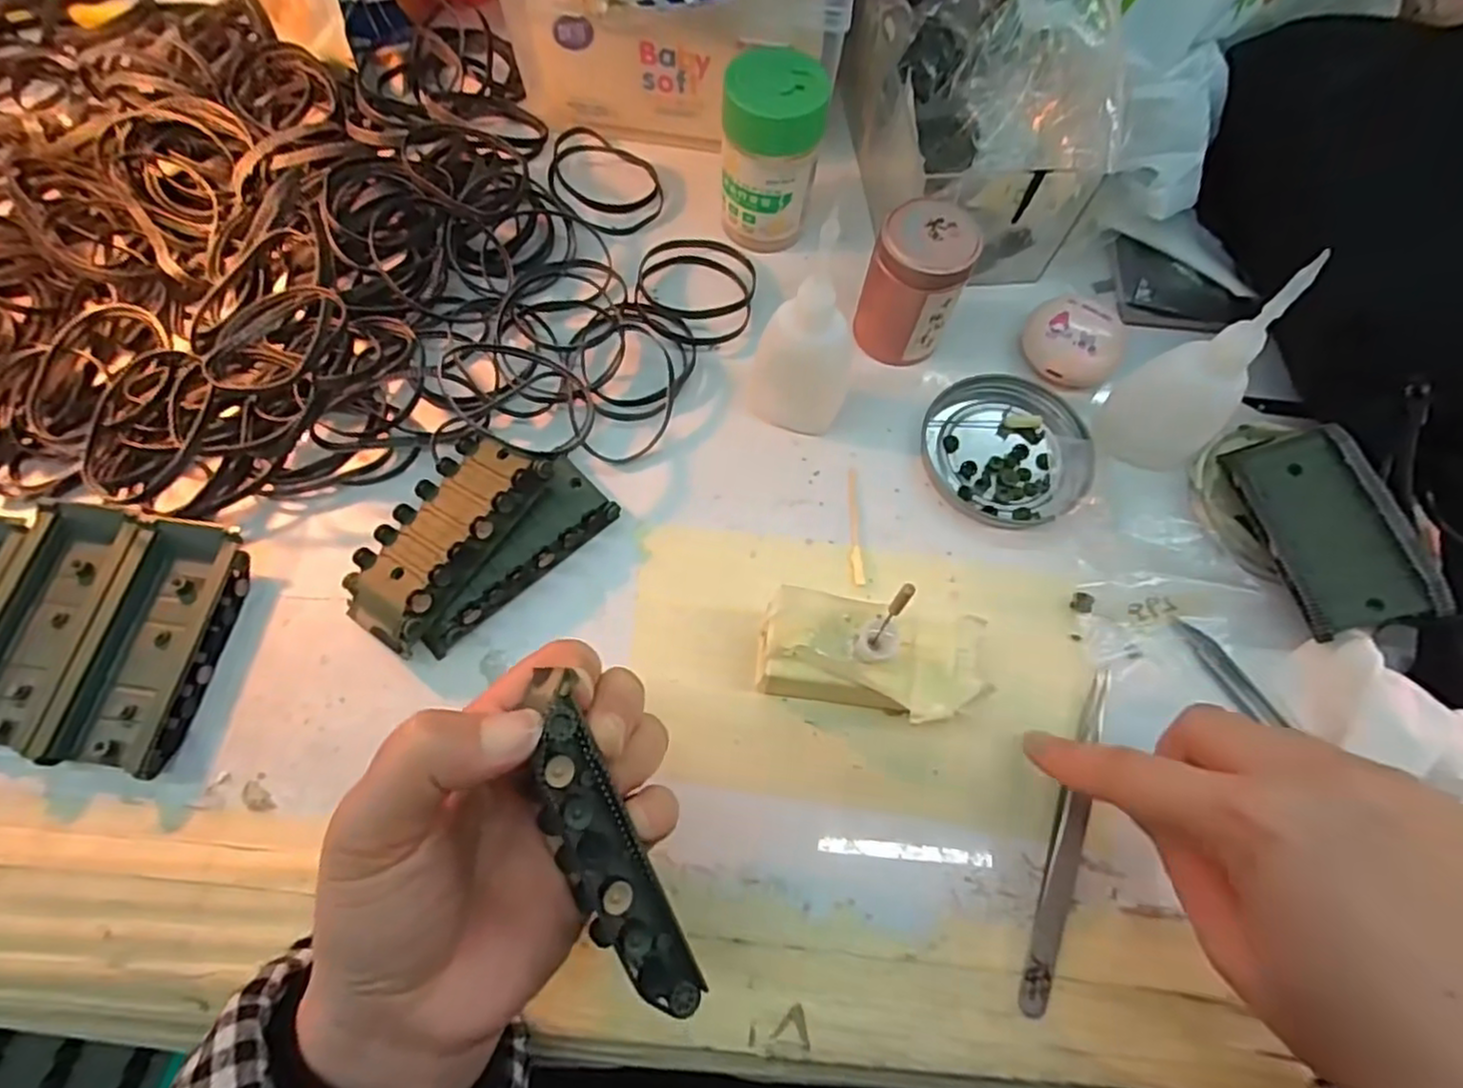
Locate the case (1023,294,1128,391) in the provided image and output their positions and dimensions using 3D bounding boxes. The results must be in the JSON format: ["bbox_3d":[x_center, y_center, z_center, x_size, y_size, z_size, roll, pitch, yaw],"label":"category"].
[{"bbox_3d":[0.169,-0.100,0.350,0.046,0.022,0.041,37,72,11],"label":"case"}]

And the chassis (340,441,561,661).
[{"bbox_3d":[-0.121,-0.003,0.296,0.044,0.020,0.094,27,71,23],"label":"chassis"}]

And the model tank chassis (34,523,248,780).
[{"bbox_3d":[-0.230,0.038,0.281,0.041,0.016,0.097,7,68,0],"label":"model tank chassis"}]

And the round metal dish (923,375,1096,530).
[{"bbox_3d":[0.132,-0.046,0.336,0.075,0.010,0.080,1,69,-2],"label":"round metal dish"}]

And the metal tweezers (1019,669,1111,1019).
[{"bbox_3d":[0.129,0.108,0.268,0.013,0.010,0.130,20,69,5],"label":"metal tweezers"}]

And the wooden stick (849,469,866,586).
[{"bbox_3d":[0.056,-0.009,0.319,0.005,0.004,0.058,1,69,-2],"label":"wooden stick"}]

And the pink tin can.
[{"bbox_3d":[0.086,-0.122,0.334,0.043,0.064,0.040,1,69,-2],"label":"pink tin can"}]

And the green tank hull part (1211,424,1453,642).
[{"bbox_3d":[0.252,-0.010,0.297,0.044,0.012,0.093,-21,56,28],"label":"green tank hull part"}]

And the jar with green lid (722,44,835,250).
[{"bbox_3d":[0.019,-0.193,0.350,0.047,0.075,0.044,1,69,-2],"label":"jar with green lid"}]

